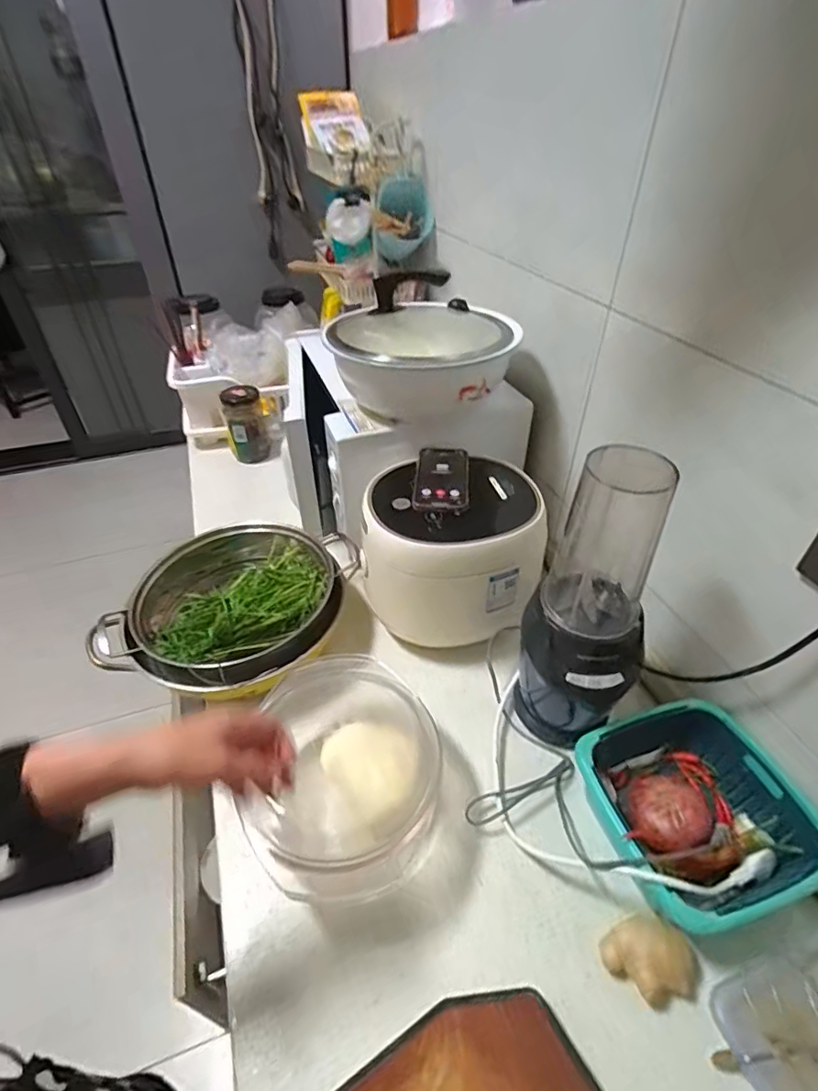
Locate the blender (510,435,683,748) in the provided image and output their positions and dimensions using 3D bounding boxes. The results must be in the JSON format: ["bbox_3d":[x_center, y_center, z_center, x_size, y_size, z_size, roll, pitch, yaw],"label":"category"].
[{"bbox_3d":[0.199,0.081,0.579,0.128,0.368,0.117,19,45,22],"label":"blender"}]

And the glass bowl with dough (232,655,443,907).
[{"bbox_3d":[-0.078,0.246,0.584,0.195,0.114,0.230,-19,44,-20],"label":"glass bowl with dough"}]

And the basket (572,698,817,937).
[{"bbox_3d":[0.300,0.286,0.560,0.201,0.082,0.198,-12,42,-12],"label":"basket"}]

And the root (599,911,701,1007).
[{"bbox_3d":[0.224,0.382,0.482,0.070,0.040,0.073,-1,41,1],"label":"root"}]

